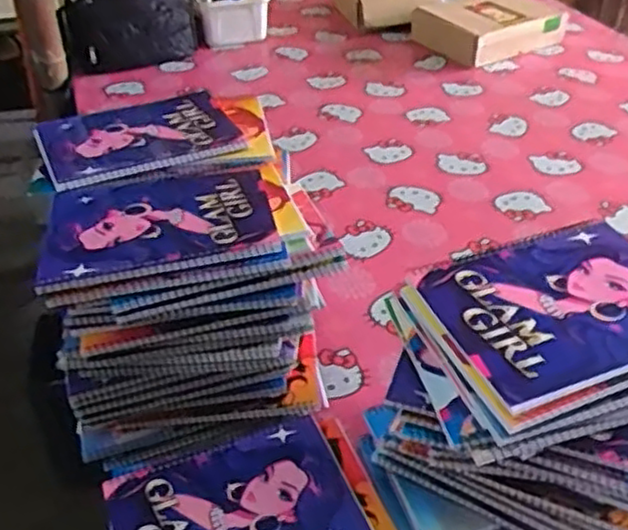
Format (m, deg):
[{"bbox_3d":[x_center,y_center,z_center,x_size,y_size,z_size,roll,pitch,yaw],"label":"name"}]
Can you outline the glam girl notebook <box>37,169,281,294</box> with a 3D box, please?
[{"bbox_3d":[-0.139,-0.041,0.631,0.195,0.014,0.152,-10,36,-7],"label":"glam girl notebook"}]

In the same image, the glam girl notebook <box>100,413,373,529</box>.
[{"bbox_3d":[-0.069,0.209,0.598,0.196,0.014,0.149,-15,40,-17],"label":"glam girl notebook"}]

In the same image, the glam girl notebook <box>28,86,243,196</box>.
[{"bbox_3d":[-0.188,-0.141,0.760,0.201,0.016,0.163,-18,41,-21],"label":"glam girl notebook"}]

